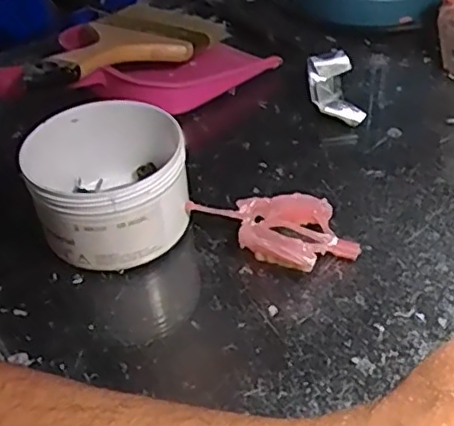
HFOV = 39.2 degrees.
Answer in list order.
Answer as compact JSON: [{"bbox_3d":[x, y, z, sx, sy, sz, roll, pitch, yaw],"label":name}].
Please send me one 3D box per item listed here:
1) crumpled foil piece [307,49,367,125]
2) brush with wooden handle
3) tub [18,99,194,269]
[{"bbox_3d":[0.082,-0.094,0.486,0.033,0.027,0.071,-7,42,-2],"label":"crumpled foil piece"},{"bbox_3d":[-0.084,-0.130,0.497,0.089,0.019,0.213,18,34,24],"label":"brush with wooden handle"},{"bbox_3d":[-0.069,-0.014,0.378,0.085,0.062,0.087,-3,42,3],"label":"tub"}]

